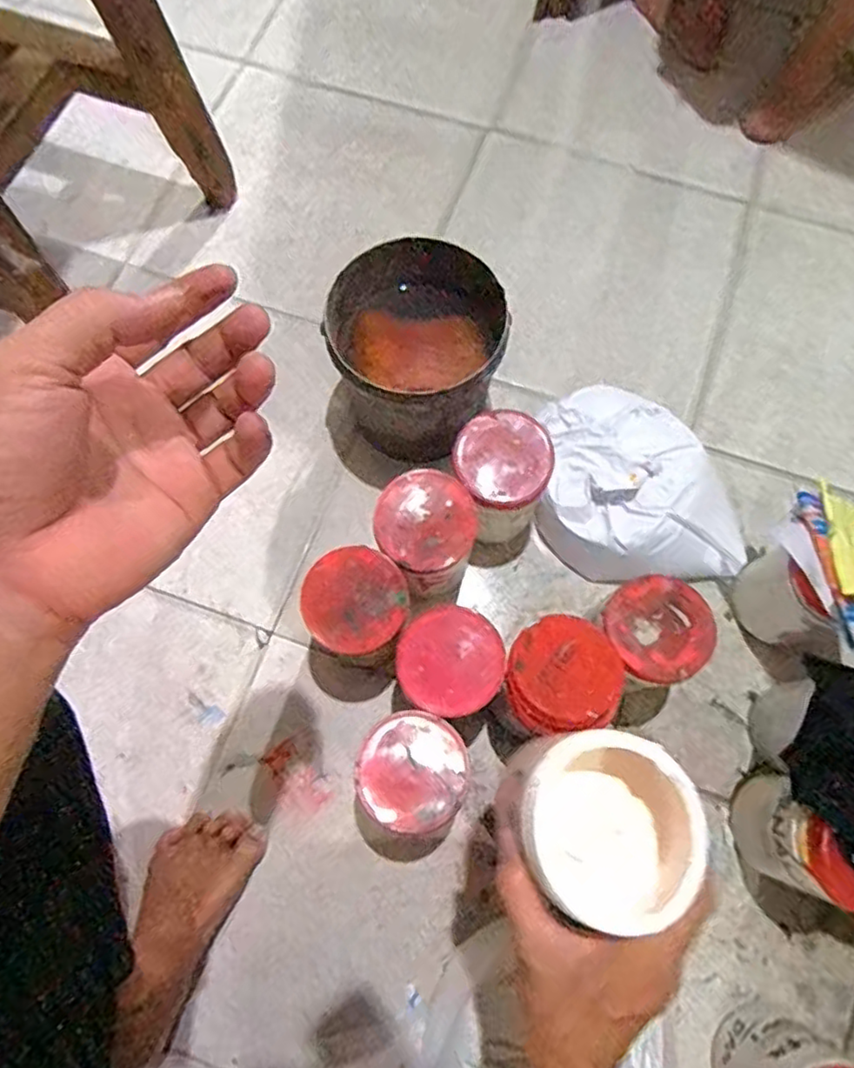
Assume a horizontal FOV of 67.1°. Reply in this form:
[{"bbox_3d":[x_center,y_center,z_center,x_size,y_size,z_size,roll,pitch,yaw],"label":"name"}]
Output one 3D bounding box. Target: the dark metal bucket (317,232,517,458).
[{"bbox_3d":[-0.013,-0.187,0.731,0.183,0.192,0.177,0,72,-1],"label":"dark metal bucket"}]

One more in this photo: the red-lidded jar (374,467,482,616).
[{"bbox_3d":[0.000,0.009,0.688,0.097,0.160,0.096,0,72,-1],"label":"red-lidded jar"}]

